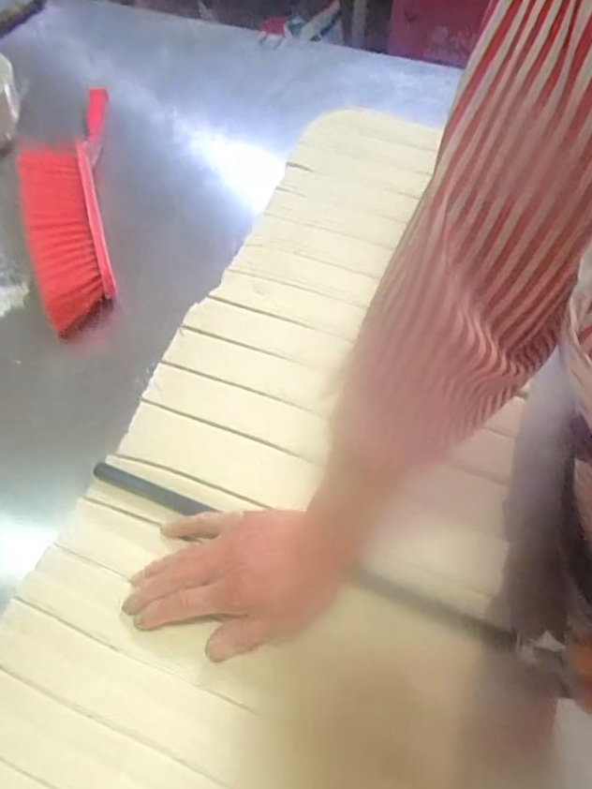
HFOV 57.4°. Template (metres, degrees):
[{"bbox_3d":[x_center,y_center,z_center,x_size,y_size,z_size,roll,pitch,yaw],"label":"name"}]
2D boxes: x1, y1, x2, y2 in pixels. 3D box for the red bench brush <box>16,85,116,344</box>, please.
[{"bbox_3d":[-0.255,-0.222,0.612,0.087,0.058,0.350,-10,59,-5],"label":"red bench brush"}]

